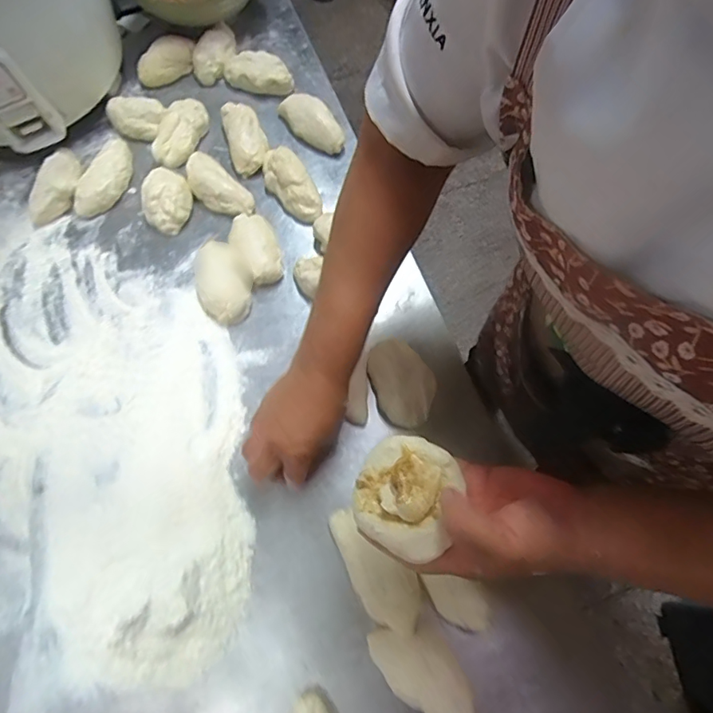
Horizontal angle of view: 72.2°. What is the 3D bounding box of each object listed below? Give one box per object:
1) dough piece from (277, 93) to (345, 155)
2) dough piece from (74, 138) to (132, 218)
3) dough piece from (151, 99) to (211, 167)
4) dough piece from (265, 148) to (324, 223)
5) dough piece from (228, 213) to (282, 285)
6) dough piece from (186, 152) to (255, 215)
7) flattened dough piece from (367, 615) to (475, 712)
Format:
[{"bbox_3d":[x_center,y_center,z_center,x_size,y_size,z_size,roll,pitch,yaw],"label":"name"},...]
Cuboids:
[{"bbox_3d":[-0.061,-0.318,0.666,0.052,0.025,0.112,-32,72,-10],"label":"dough piece"},{"bbox_3d":[-0.330,-0.237,0.645,0.055,0.034,0.116,20,71,9],"label":"dough piece"},{"bbox_3d":[-0.239,-0.304,0.664,0.053,0.030,0.103,18,71,8],"label":"dough piece"},{"bbox_3d":[-0.082,-0.217,0.623,0.048,0.033,0.115,-28,71,-9],"label":"dough piece"},{"bbox_3d":[-0.121,-0.135,0.594,0.051,0.033,0.095,-34,72,-11],"label":"dough piece"},{"bbox_3d":[-0.182,-0.222,0.629,0.052,0.038,0.123,-43,74,-13],"label":"dough piece"},{"bbox_3d":[0.060,0.281,0.431,0.059,0.026,0.100,-35,72,-11],"label":"flattened dough piece"}]

